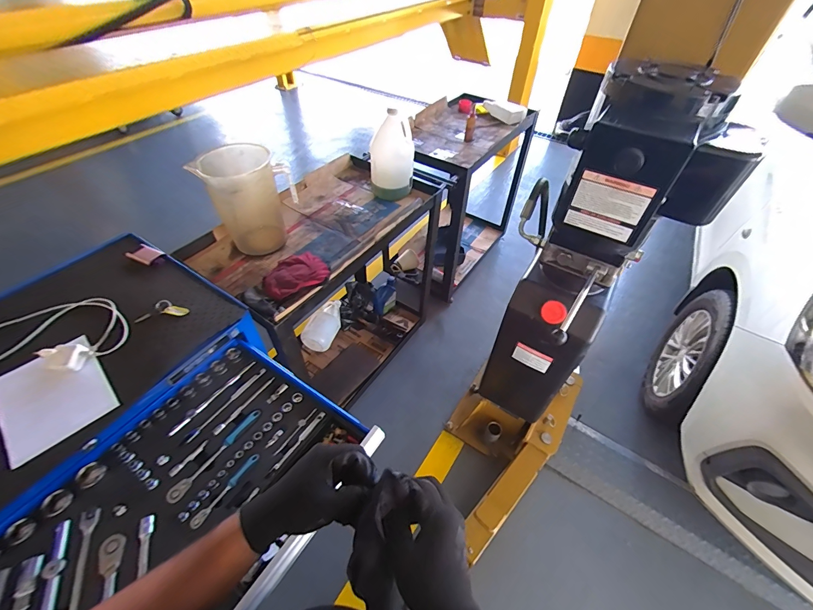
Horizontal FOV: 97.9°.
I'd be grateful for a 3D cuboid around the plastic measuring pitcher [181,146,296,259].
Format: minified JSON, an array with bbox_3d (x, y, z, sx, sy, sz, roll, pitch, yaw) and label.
[{"bbox_3d":[-0.474,-0.321,1.071,0.218,0.270,0.211,1,48,-2],"label":"plastic measuring pitcher"}]

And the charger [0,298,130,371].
[{"bbox_3d":[-0.717,0.048,0.716,0.328,0.058,0.184,5,48,1],"label":"charger"}]

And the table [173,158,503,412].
[{"bbox_3d":[-0.043,-0.338,1.799,0.561,0.862,1.856,28,53,20],"label":"table"}]

